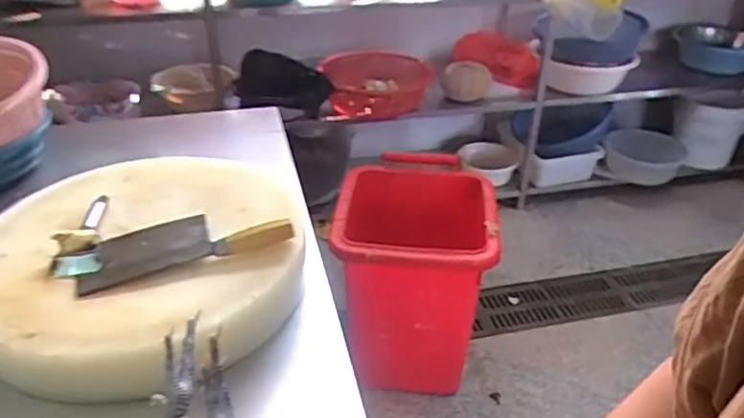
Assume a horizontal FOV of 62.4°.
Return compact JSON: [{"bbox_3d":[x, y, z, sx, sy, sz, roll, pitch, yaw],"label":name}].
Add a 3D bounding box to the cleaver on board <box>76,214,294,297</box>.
[{"bbox_3d":[-0.240,0.033,0.788,0.255,0.038,0.108,-11,34,-16],"label":"cleaver on board"}]

